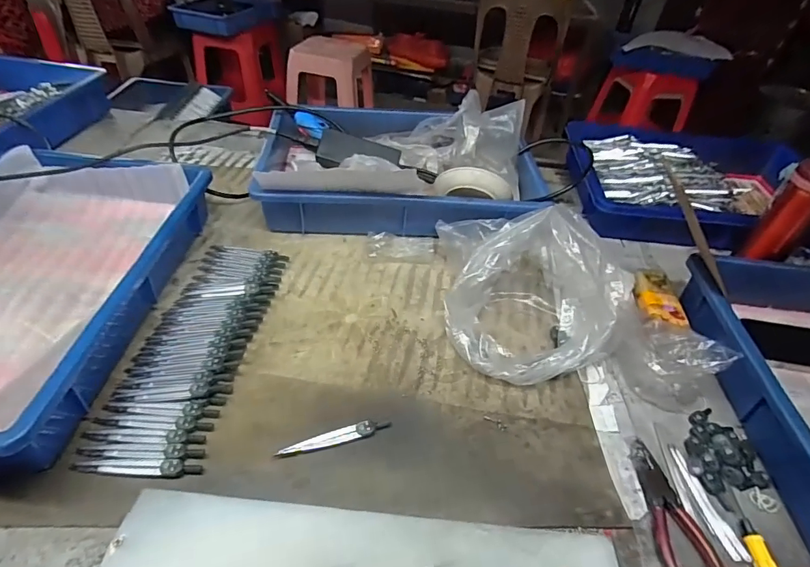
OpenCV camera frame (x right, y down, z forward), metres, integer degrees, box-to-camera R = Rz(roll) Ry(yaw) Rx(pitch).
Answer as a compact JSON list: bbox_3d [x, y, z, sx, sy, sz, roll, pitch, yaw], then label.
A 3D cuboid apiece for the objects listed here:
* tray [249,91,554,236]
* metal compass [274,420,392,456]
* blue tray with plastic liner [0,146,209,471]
[{"bbox_3d":[-0.006,-0.204,0.719,0.422,0.136,0.278,0,43,-6],"label":"tray"},{"bbox_3d":[-0.069,0.150,0.443,0.111,0.007,0.018,-10,45,-17],"label":"metal compass"},{"bbox_3d":[-0.436,-0.007,0.507,0.285,0.083,0.426,5,43,-1],"label":"blue tray with plastic liner"}]

